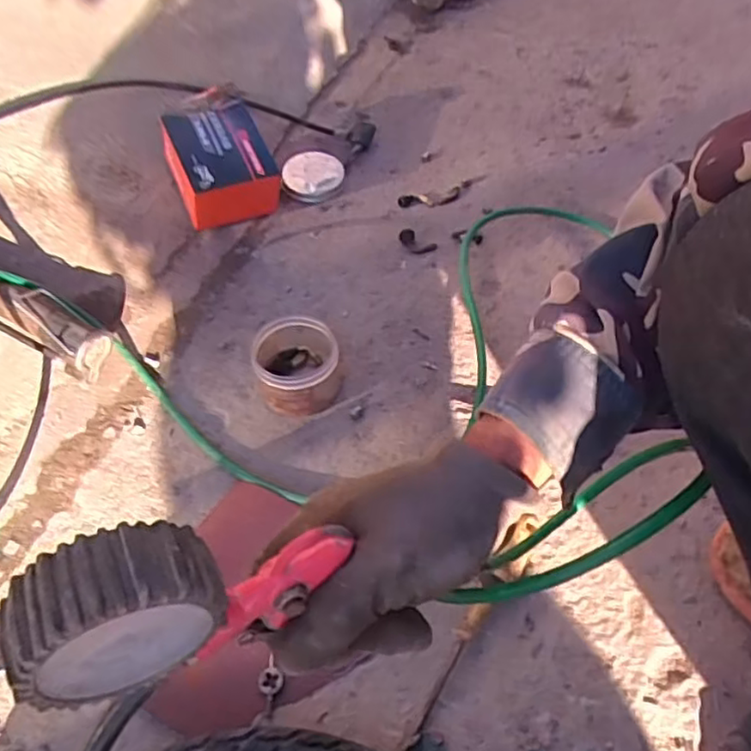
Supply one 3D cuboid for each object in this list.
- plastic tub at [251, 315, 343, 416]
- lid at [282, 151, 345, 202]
[{"bbox_3d":[-0.078,-0.012,0.662,0.081,0.067,0.083,-2,55,2],"label":"plastic tub"},{"bbox_3d":[-0.082,-0.265,0.860,0.079,0.014,0.076,-6,55,-1],"label":"lid"}]

